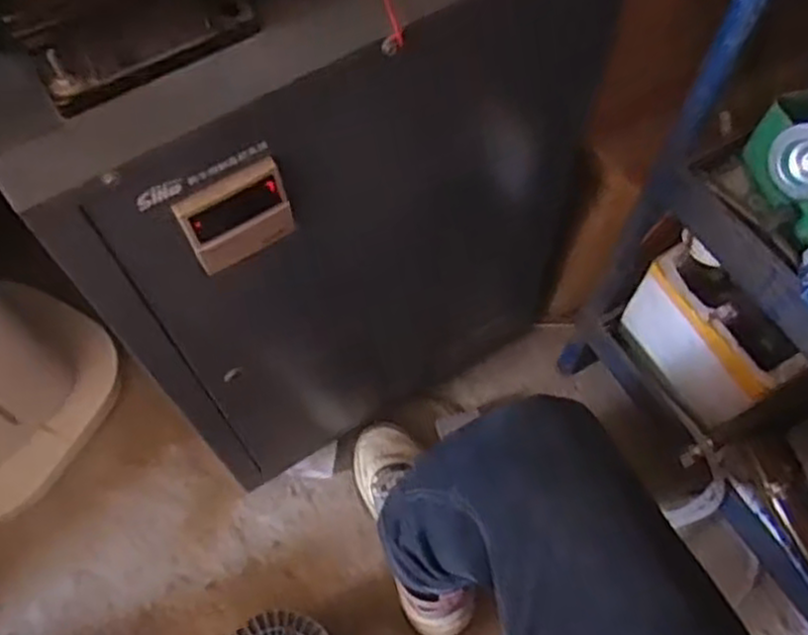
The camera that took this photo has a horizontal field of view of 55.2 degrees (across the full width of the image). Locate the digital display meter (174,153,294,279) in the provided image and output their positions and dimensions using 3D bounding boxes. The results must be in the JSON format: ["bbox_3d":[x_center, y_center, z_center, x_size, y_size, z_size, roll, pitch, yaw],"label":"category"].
[{"bbox_3d":[-0.113,-0.068,0.528,0.071,0.068,0.017,-30,67,-12],"label":"digital display meter"}]

